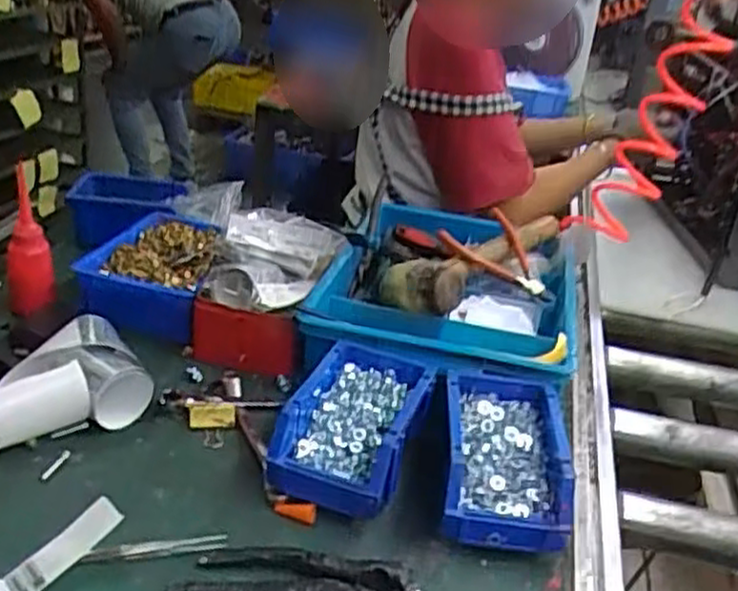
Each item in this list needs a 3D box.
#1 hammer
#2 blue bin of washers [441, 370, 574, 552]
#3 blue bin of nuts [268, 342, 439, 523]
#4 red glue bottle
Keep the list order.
[{"bbox_3d":[0.131,-0.049,0.946,0.091,0.051,0.301,23,31,29],"label":"hammer"},{"bbox_3d":[0.118,0.140,0.669,0.108,0.063,0.172,8,27,3],"label":"blue bin of washers"},{"bbox_3d":[-0.016,0.118,0.687,0.112,0.068,0.167,14,28,14],"label":"blue bin of nuts"},{"bbox_3d":[-0.376,-0.056,0.836,0.048,0.151,0.039,-6,29,-24],"label":"red glue bottle"}]

